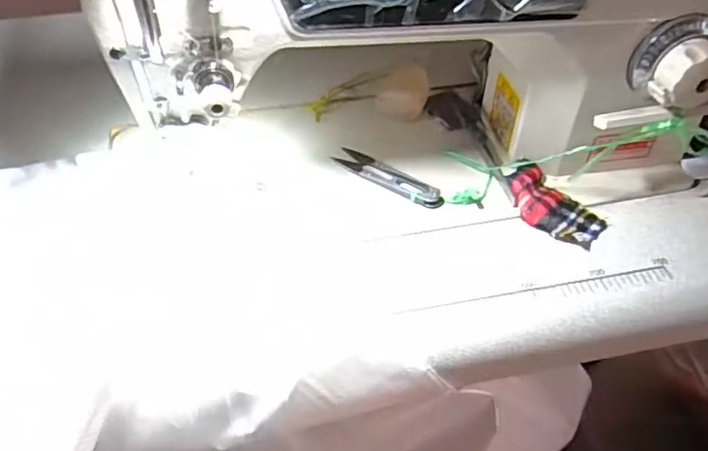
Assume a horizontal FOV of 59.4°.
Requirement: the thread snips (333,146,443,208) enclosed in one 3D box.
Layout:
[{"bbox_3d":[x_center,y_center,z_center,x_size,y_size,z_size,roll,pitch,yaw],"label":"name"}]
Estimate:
[{"bbox_3d":[0.028,-0.040,0.491,0.096,0.009,0.022,29,52,25],"label":"thread snips"}]

